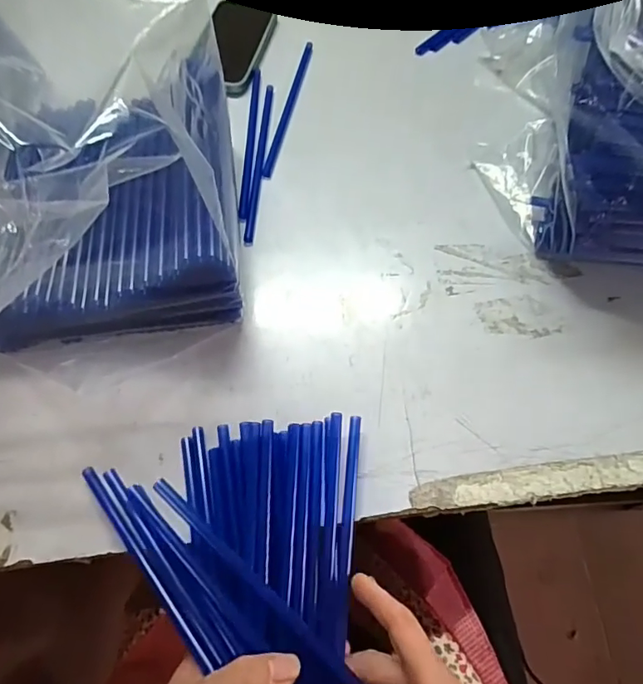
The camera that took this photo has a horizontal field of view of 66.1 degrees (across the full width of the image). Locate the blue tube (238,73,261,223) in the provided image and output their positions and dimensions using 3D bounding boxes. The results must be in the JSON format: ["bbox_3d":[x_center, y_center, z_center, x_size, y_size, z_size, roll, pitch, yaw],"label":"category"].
[{"bbox_3d":[-0.073,-0.214,0.518,0.009,0.004,0.222,1,63,0],"label":"blue tube"}]

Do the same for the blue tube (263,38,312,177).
[{"bbox_3d":[-0.035,-0.262,0.547,0.009,0.004,0.217,10,63,5],"label":"blue tube"}]

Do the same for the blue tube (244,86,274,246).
[{"bbox_3d":[-0.063,-0.189,0.507,0.009,0.004,0.218,2,63,1],"label":"blue tube"}]

